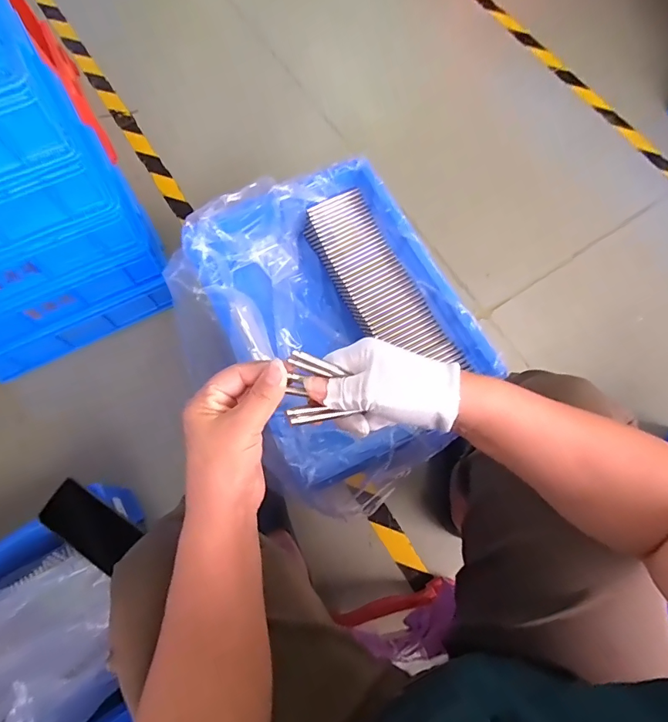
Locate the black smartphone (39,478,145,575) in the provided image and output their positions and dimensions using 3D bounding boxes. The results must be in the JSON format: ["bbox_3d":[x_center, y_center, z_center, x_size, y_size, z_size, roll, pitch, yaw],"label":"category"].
[{"bbox_3d":[-0.380,0.253,0.678,0.146,0.016,0.069,38,57,0],"label":"black smartphone"}]

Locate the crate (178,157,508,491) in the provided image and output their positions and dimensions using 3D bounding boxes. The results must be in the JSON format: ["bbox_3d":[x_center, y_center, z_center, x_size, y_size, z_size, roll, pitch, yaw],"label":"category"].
[{"bbox_3d":[-0.003,-0.068,0.651,0.322,0.126,0.406,-25,74,-10],"label":"crate"}]

